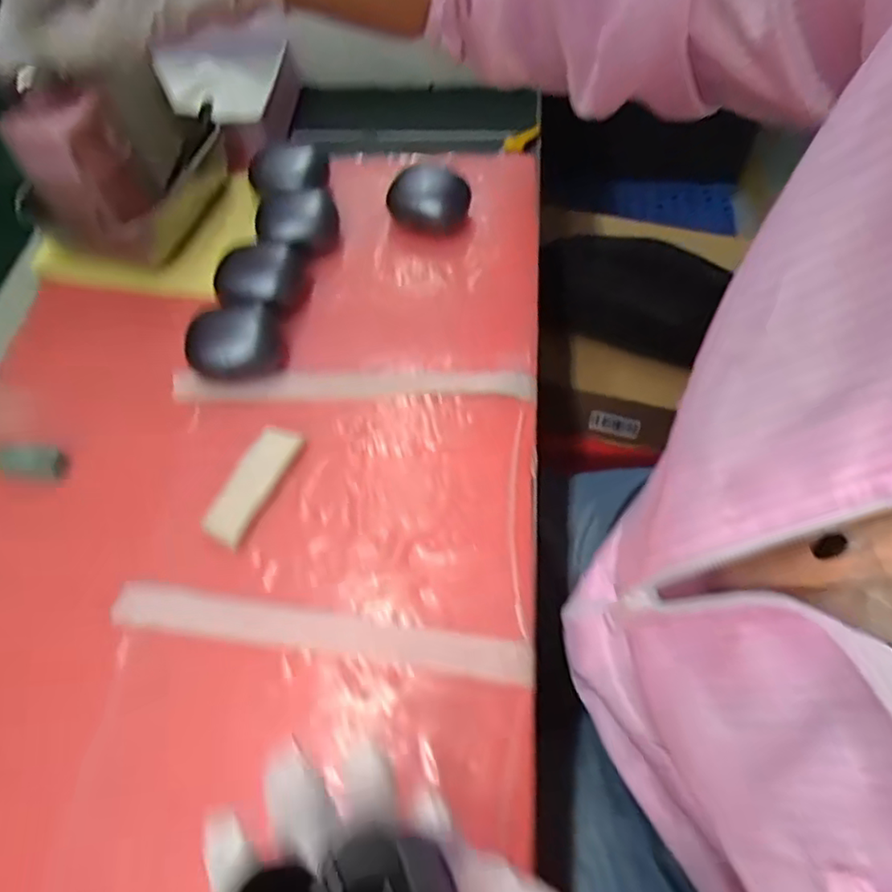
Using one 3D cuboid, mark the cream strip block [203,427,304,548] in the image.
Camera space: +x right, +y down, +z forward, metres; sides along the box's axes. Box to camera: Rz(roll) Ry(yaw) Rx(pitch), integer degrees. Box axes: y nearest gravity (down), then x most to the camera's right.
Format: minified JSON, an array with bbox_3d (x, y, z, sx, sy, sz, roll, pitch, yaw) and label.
[{"bbox_3d":[-0.105,0.020,0.342,0.024,0.005,0.069,21,63,16],"label":"cream strip block"}]

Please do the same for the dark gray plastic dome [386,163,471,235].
[{"bbox_3d":[-0.010,-0.172,0.441,0.051,0.033,0.051,-2,59,4],"label":"dark gray plastic dome"}]

